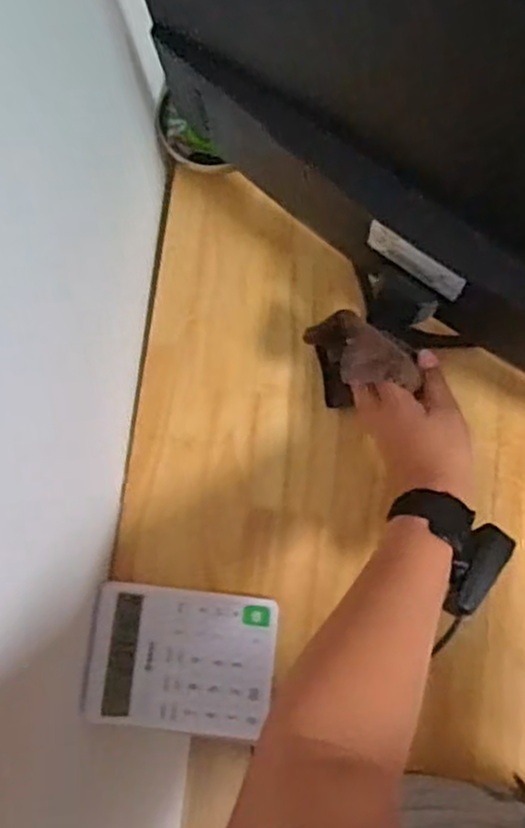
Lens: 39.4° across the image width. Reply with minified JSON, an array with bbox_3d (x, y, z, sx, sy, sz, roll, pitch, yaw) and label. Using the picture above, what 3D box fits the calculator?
[{"bbox_3d":[-0.070,0.217,0.644,0.158,0.024,0.121,7,80,-4],"label":"calculator"}]

